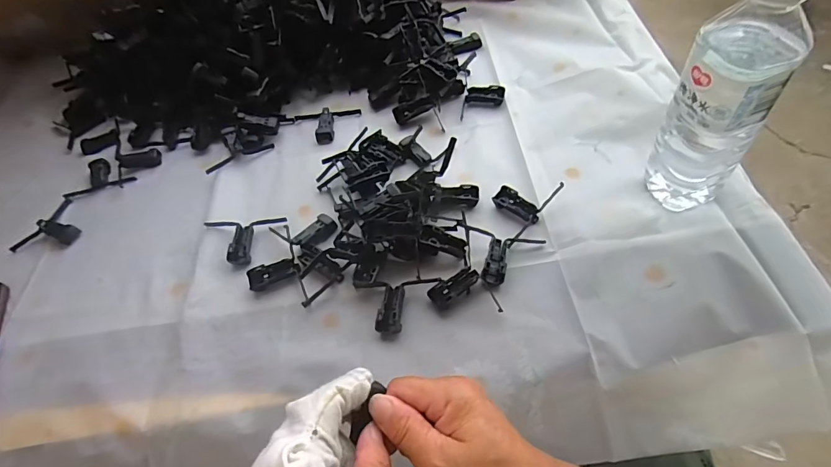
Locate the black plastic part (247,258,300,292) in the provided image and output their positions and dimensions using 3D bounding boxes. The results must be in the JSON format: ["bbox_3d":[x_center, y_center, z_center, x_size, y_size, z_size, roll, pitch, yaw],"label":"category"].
[{"bbox_3d":[-0.138,0.039,0.432,0.049,0.012,0.019,-18,56,-9],"label":"black plastic part"}]

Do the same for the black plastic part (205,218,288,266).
[{"bbox_3d":[-0.178,0.008,0.456,0.079,0.009,0.052,-3,55,1],"label":"black plastic part"}]

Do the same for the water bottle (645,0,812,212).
[{"bbox_3d":[0.244,-0.103,0.354,0.058,0.213,0.063,-31,59,-17],"label":"water bottle"}]

